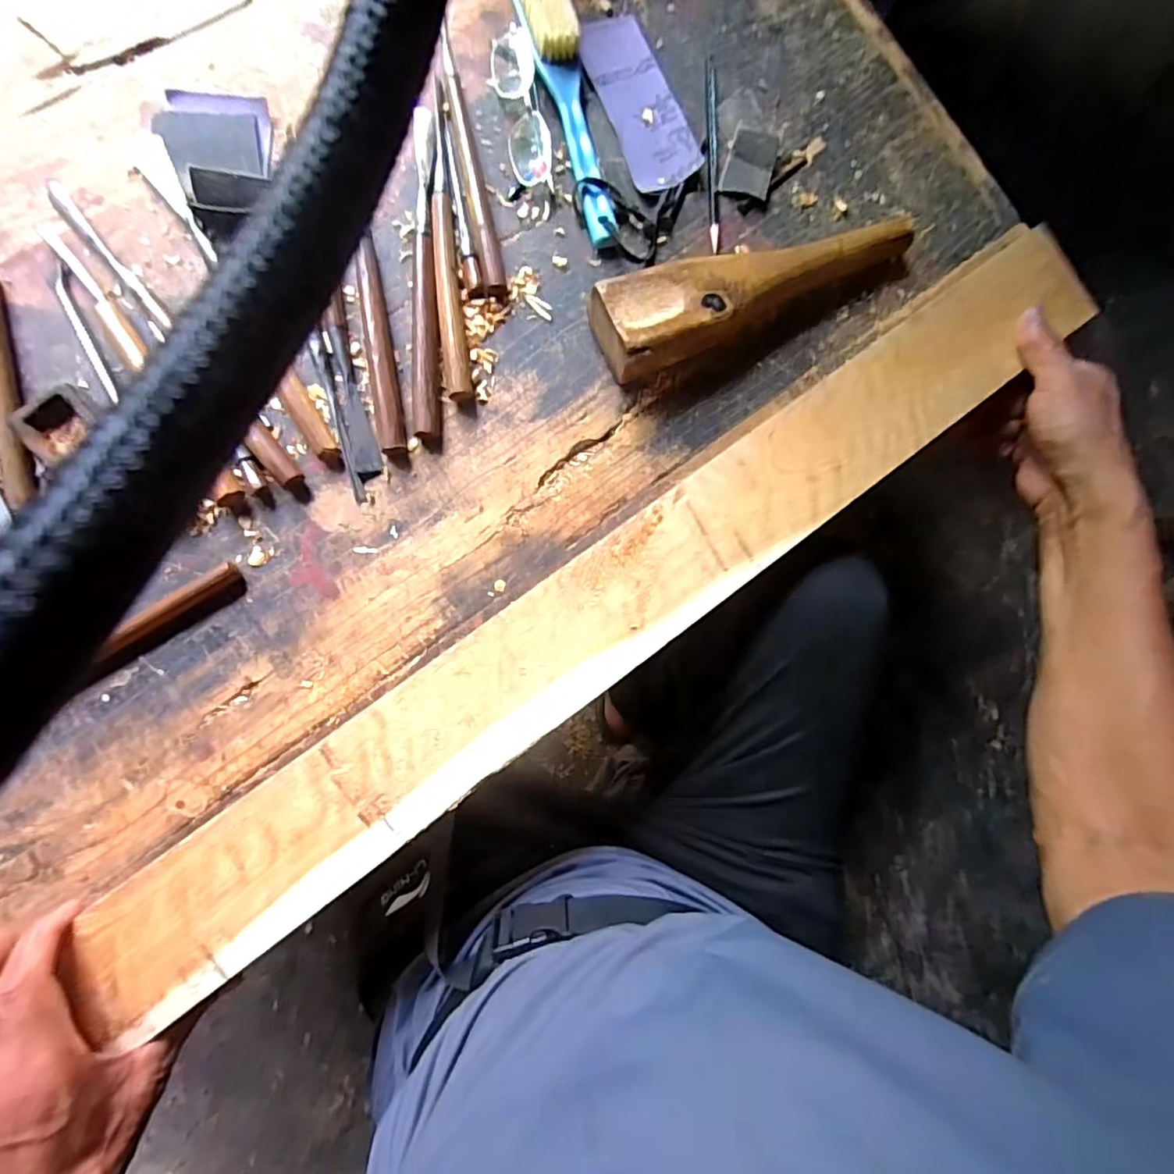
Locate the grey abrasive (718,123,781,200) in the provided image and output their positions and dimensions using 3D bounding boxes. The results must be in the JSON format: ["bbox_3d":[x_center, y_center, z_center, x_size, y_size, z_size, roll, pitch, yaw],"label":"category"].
[{"bbox_3d":[0.137,-0.354,0.466,0.040,0.014,0.055,18,84,-7],"label":"grey abrasive"}]

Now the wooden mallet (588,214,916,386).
[{"bbox_3d":[0.137,-0.238,0.437,0.270,0.047,0.062,-24,90,-9],"label":"wooden mallet"}]

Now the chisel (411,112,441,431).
[{"bbox_3d":[-0.122,-0.239,0.419,0.019,0.015,0.253,-2,87,-8],"label":"chisel"}]

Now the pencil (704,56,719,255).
[{"bbox_3d":[0.105,-0.364,0.463,0.010,0.004,0.169,0,86,-8],"label":"pencil"}]

